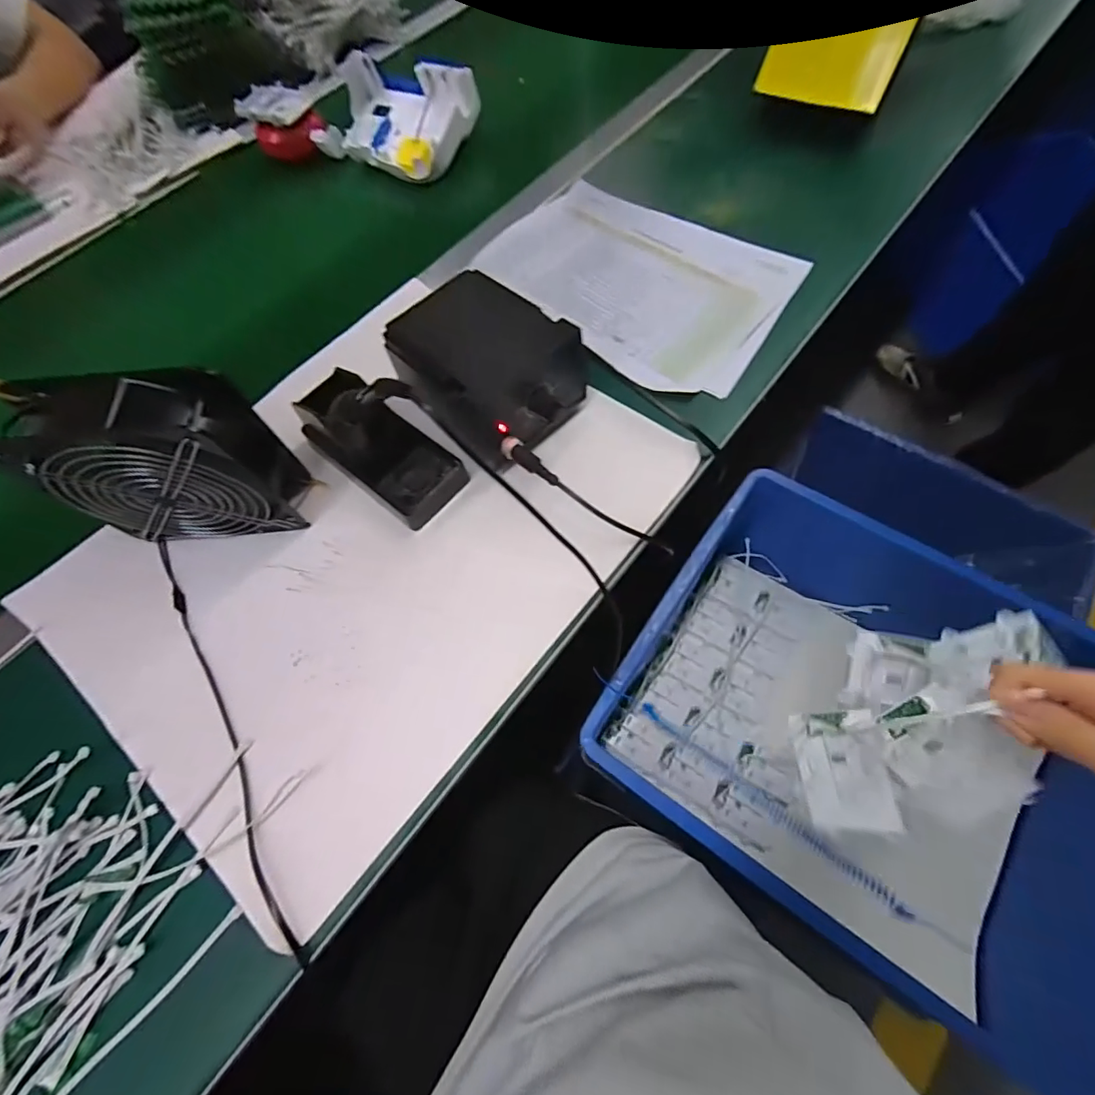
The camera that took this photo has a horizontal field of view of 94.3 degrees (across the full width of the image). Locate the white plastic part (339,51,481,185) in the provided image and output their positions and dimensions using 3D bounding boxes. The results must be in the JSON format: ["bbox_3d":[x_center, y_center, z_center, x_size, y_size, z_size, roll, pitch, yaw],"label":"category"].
[{"bbox_3d":[-0.197,-0.547,0.641,0.206,0.058,0.147,23,69,12],"label":"white plastic part"}]

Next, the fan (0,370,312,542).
[{"bbox_3d":[-0.291,-0.061,0.395,0.149,0.150,0.072,-1,66,2],"label":"fan"}]

